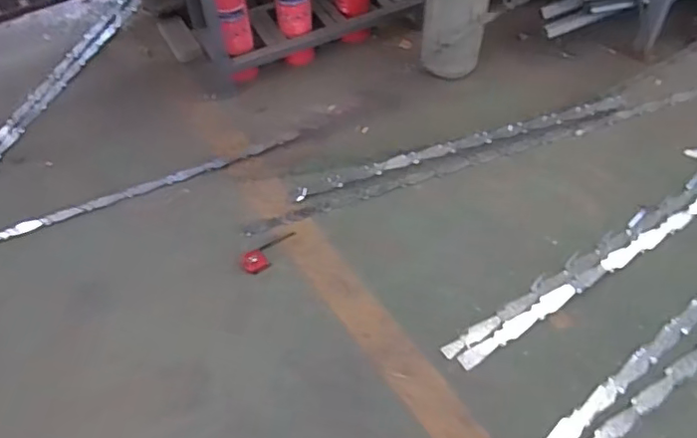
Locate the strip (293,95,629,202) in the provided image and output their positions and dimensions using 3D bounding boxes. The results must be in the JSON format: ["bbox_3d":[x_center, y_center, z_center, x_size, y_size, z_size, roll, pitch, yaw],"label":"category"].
[{"bbox_3d":[0.369,-0.244,1.816,1.128,0.022,0.058,-17,54,-6],"label":"strip"}]

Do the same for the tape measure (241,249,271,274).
[{"bbox_3d":[-0.269,0.119,1.586,0.073,0.033,0.071,-1,54,1],"label":"tape measure"}]

